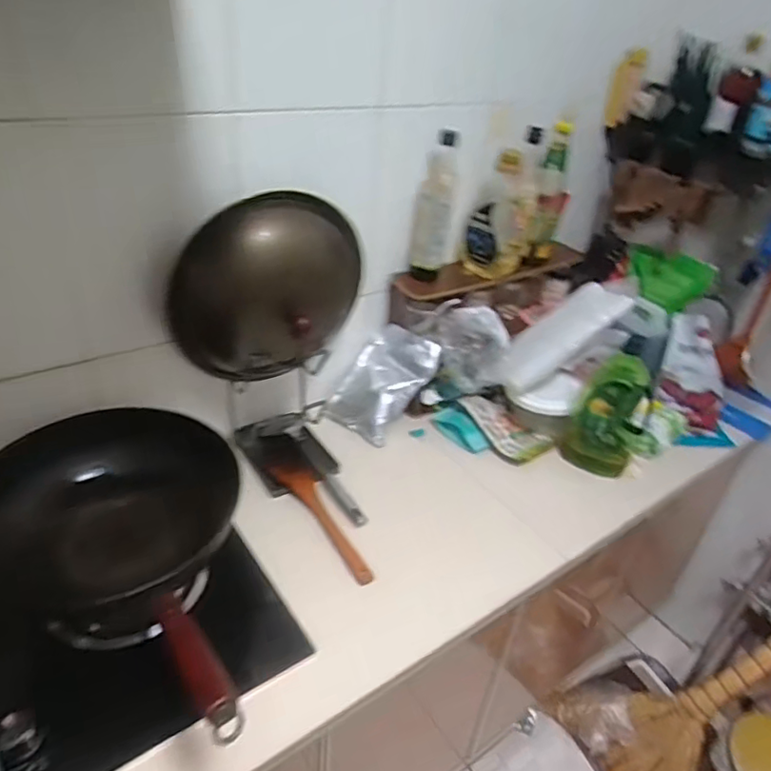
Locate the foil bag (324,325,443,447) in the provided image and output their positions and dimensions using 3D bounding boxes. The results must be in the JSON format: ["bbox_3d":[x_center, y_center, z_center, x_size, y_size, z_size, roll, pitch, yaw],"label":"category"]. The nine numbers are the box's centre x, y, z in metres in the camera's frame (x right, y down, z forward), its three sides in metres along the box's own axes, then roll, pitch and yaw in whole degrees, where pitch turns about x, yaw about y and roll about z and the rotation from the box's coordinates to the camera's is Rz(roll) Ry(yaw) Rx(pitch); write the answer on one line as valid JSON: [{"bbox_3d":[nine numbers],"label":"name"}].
[{"bbox_3d":[-0.010,-0.013,1.153,0.164,0.034,0.221,32,87,38],"label":"foil bag"}]

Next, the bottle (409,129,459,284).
[{"bbox_3d":[0.088,-0.319,1.068,0.064,0.257,0.057,8,34,4],"label":"bottle"}]

